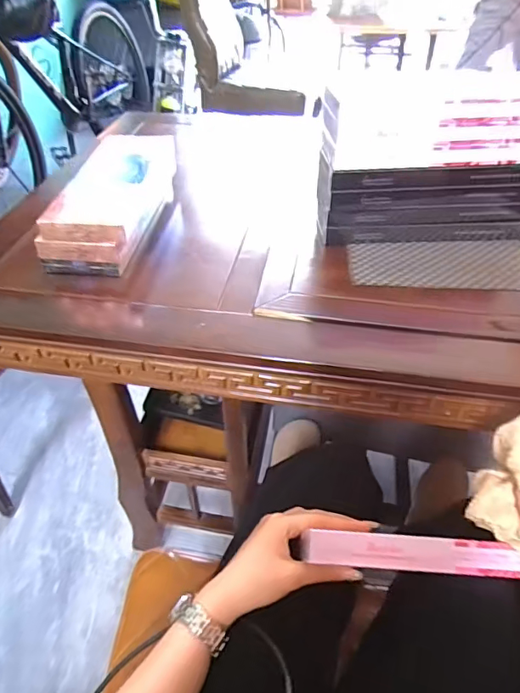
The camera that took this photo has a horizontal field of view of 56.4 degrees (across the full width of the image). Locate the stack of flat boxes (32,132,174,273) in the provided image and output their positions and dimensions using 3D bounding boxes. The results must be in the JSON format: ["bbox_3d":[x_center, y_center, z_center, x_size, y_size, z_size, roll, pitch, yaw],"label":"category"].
[{"bbox_3d":[-0.210,-0.208,0.693,0.110,0.079,0.297,2,42,3],"label":"stack of flat boxes"}]

